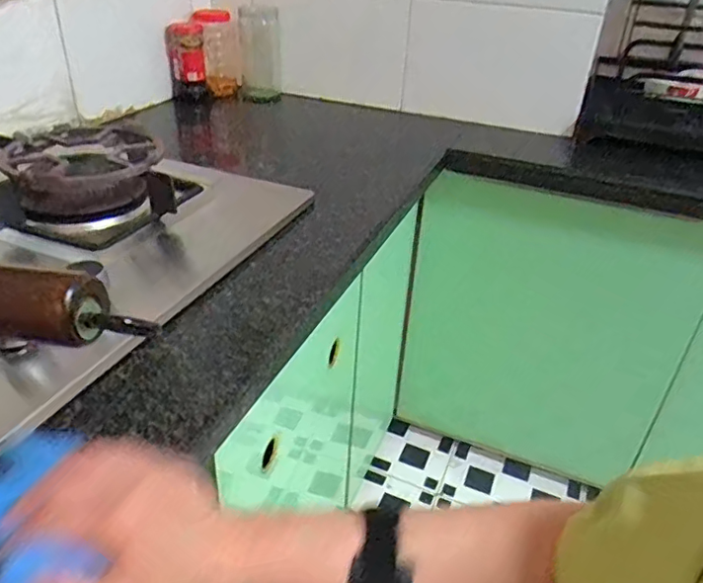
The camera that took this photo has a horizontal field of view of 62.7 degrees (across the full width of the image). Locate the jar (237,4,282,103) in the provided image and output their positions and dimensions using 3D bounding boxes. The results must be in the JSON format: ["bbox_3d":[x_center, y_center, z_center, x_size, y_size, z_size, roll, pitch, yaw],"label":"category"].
[{"bbox_3d":[-0.189,-0.491,1.192,0.085,0.176,0.091,-1,33,-7],"label":"jar"}]

